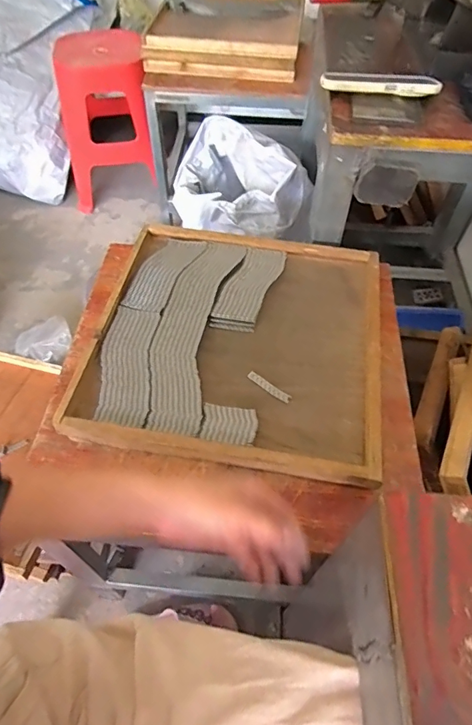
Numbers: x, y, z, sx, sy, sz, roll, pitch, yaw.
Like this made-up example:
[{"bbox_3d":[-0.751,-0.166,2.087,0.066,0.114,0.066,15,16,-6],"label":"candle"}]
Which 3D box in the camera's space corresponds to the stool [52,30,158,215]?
[{"bbox_3d":[-0.450,-0.812,1.590,0.284,0.481,0.295,-6,55,-5],"label":"stool"}]

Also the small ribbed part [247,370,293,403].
[{"bbox_3d":[0.045,0.033,0.618,0.067,0.005,0.014,33,60,21],"label":"small ribbed part"}]

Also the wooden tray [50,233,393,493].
[{"bbox_3d":[0.006,-0.041,0.666,0.390,0.032,0.404,8,54,5],"label":"wooden tray"}]

